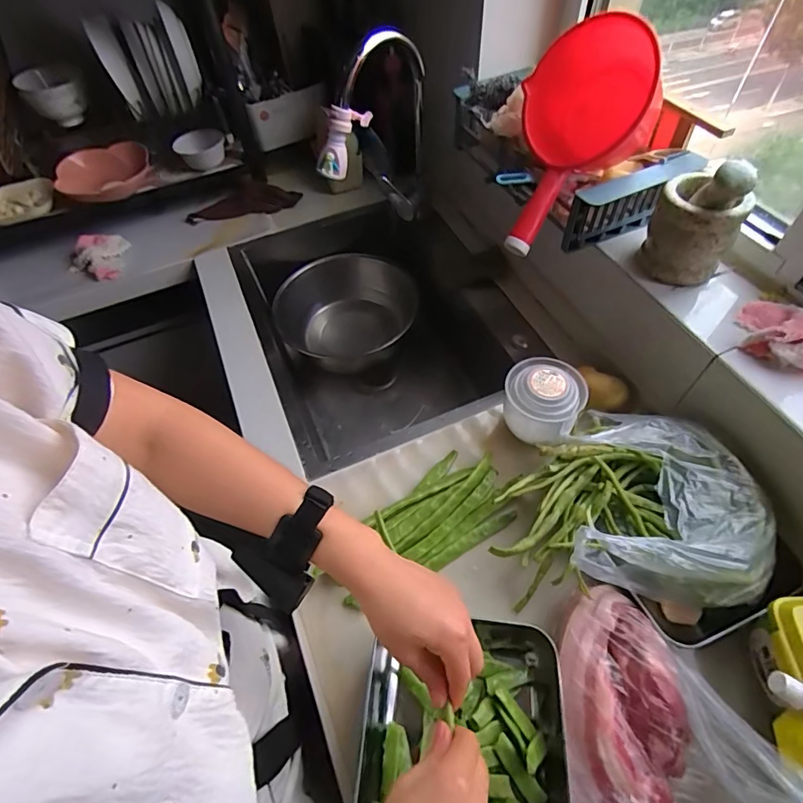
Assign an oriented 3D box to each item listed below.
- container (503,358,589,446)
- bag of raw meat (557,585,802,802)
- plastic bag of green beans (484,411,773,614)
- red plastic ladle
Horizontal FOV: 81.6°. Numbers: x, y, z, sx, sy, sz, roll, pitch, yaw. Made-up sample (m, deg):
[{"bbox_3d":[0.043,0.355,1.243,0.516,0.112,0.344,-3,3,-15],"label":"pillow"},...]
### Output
[{"bbox_3d":[0.196,-0.004,0.644,0.102,0.075,0.102,-2,55,3],"label":"container"},{"bbox_3d":[0.285,0.290,0.424,0.242,0.120,0.218,2,56,6],"label":"bag of raw meat"},{"bbox_3d":[0.270,0.105,0.538,0.272,0.115,0.211,2,56,6],"label":"plastic bag of green beans"},{"bbox_3d":[0.230,-0.333,0.626,0.170,0.143,0.265,19,85,17],"label":"red plastic ladle"}]

